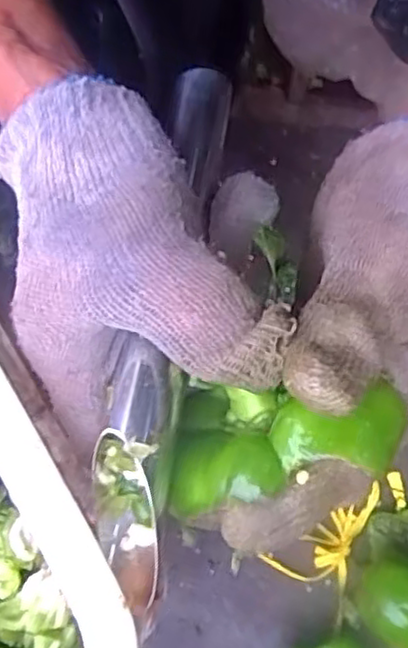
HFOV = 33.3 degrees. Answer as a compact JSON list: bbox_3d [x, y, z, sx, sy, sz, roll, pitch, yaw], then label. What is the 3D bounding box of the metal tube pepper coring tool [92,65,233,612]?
[{"bbox_3d":[-0.013,-0.013,0.239,0.026,0.023,0.201,9,65,3],"label":"metal tube pepper coring tool"}]

